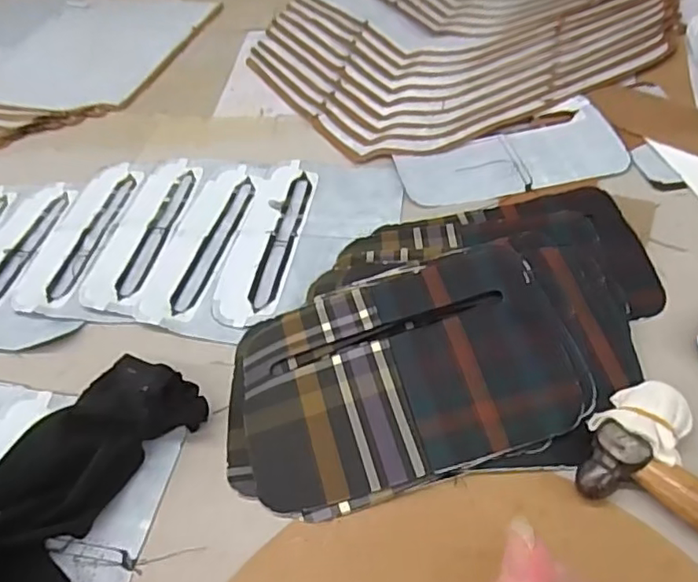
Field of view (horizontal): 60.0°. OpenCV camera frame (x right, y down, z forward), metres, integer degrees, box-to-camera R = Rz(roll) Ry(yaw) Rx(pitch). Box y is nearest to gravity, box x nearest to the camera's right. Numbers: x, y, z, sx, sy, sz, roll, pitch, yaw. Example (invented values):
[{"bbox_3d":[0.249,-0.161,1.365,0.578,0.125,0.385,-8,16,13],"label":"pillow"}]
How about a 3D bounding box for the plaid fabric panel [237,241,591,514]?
[{"bbox_3d":[0.031,0.047,0.369,0.209,0.037,0.136,-15,48,-6],"label":"plaid fabric panel"}]

